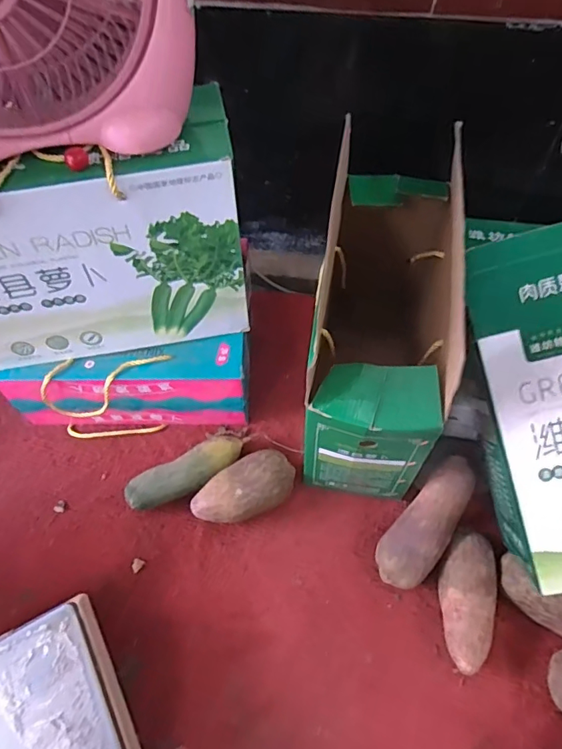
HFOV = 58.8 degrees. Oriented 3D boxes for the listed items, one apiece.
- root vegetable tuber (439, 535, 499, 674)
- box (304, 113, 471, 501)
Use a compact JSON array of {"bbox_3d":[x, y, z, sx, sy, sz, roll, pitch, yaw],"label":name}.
[{"bbox_3d":[0.230,0.280,0.619,0.063,0.059,0.153,10,60,7],"label":"root vegetable tuber"},{"bbox_3d":[0.128,-0.058,0.662,0.141,0.260,0.374,7,60,6],"label":"box"}]

